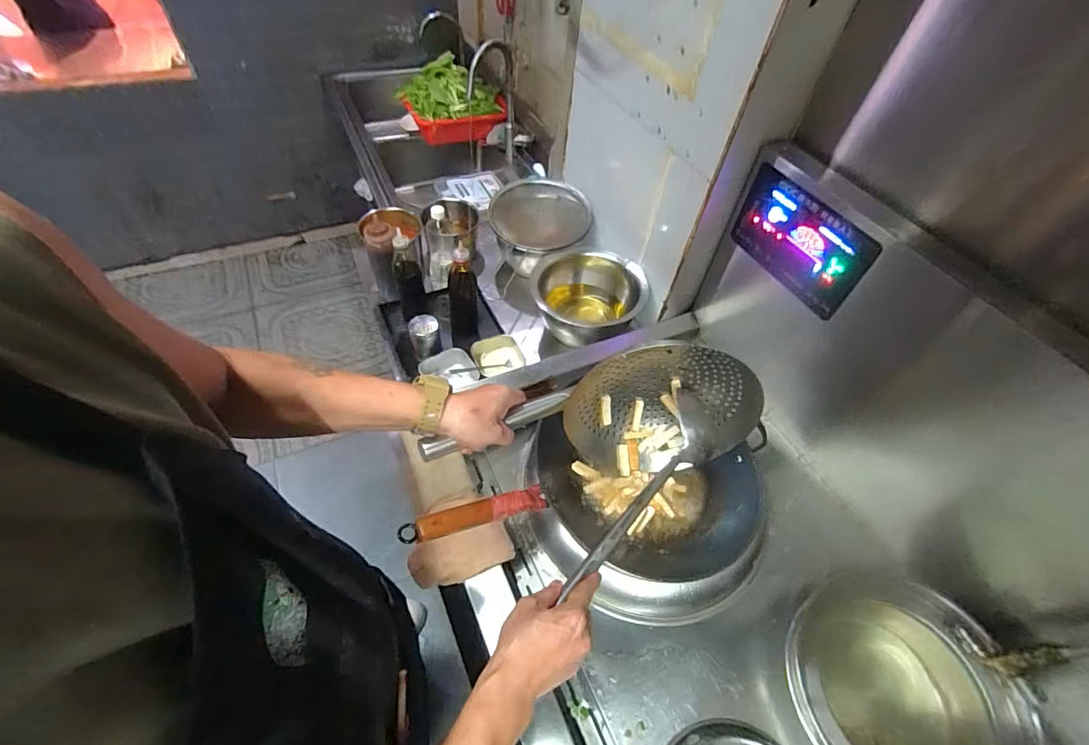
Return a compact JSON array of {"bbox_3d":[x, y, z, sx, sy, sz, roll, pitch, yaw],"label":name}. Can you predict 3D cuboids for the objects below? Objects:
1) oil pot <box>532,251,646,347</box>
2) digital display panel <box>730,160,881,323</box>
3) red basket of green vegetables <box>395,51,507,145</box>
[{"bbox_3d":[0.105,-0.172,1.110,0.233,0.158,0.252,2,53,-3],"label":"oil pot"},{"bbox_3d":[0.433,-0.226,0.803,0.026,0.160,0.253,-22,58,-20],"label":"digital display panel"},{"bbox_3d":[-0.314,-0.950,1.618,0.351,0.218,0.222,-13,56,-14],"label":"red basket of green vegetables"}]

